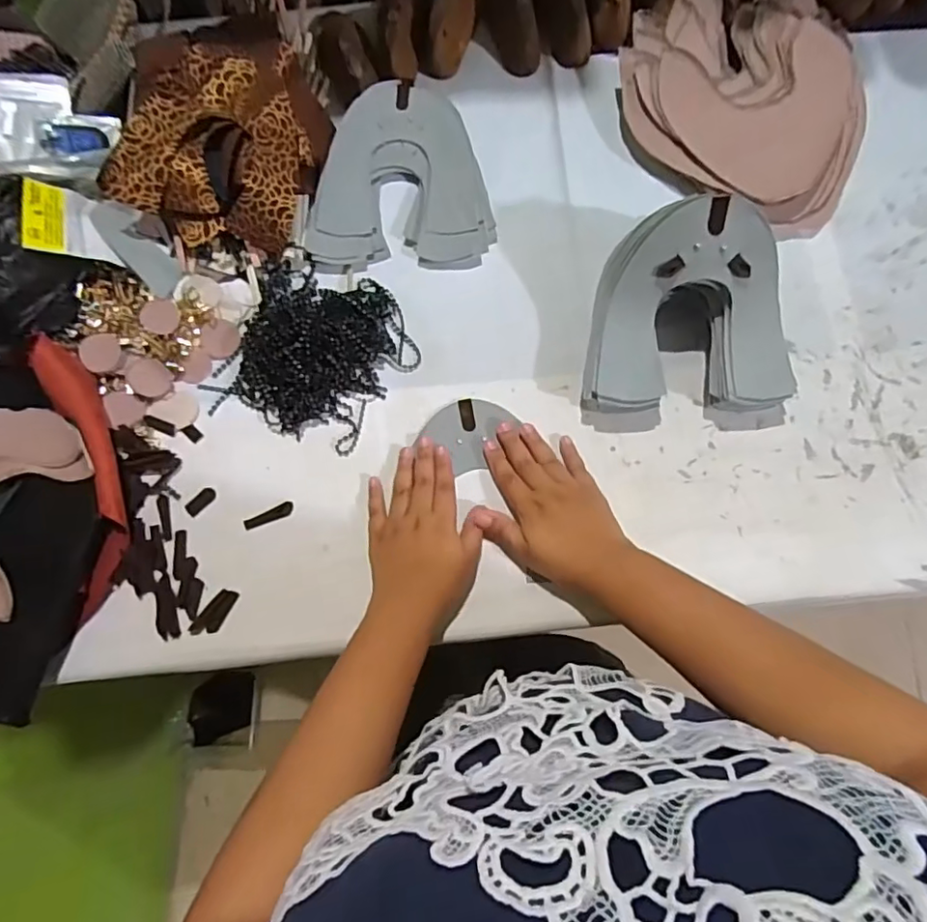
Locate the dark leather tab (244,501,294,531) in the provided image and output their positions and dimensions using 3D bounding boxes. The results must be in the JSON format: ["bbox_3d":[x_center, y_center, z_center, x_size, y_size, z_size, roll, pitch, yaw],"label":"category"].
[{"bbox_3d":[-0.164,0.047,0.485,0.042,0.004,0.011,-25,76,-6],"label":"dark leather tab"}]

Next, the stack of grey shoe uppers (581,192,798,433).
[{"bbox_3d":[0.185,-0.118,0.465,0.163,0.118,0.147,-1,75,1],"label":"stack of grey shoe uppers"}]

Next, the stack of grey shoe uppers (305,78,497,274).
[{"bbox_3d":[-0.062,-0.283,0.564,0.170,0.021,0.196,-2,75,1],"label":"stack of grey shoe uppers"}]

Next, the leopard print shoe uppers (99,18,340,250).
[{"bbox_3d":[-0.217,-0.298,0.535,0.163,0.083,0.188,3,75,2],"label":"leopard print shoe uppers"}]

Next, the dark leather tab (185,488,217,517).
[{"bbox_3d":[-0.226,0.035,0.495,0.014,0.004,0.027,41,72,3],"label":"dark leather tab"}]

